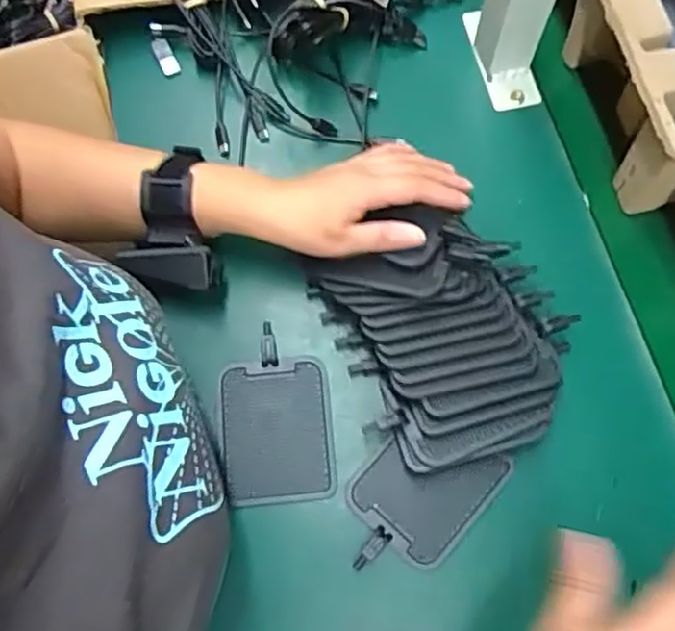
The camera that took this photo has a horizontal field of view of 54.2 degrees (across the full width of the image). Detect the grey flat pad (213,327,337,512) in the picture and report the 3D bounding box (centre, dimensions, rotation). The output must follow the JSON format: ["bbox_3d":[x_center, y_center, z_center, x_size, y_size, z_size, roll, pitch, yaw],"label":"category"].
[{"bbox_3d":[-0.043,0.073,0.465,0.079,0.011,0.116,-5,72,-1],"label":"grey flat pad"}]

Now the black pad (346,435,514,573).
[{"bbox_3d":[0.054,0.123,0.449,0.078,0.008,0.112,40,74,13],"label":"black pad"}]

